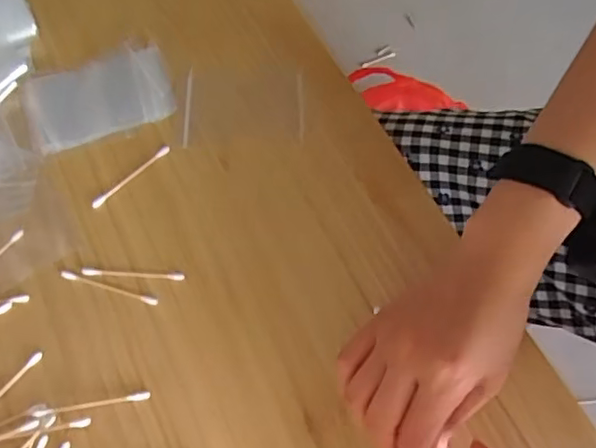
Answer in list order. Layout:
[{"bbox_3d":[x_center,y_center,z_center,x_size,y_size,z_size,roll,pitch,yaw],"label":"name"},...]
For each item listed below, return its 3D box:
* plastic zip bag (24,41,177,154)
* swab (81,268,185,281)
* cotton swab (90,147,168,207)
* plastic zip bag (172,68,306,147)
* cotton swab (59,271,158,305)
[{"bbox_3d":[-0.161,-0.106,0.474,0.111,0.010,0.077,-19,65,-9],"label":"plastic zip bag"},{"bbox_3d":[-0.117,0.035,0.413,0.072,0.004,0.006,3,64,2],"label":"swab"},{"bbox_3d":[-0.127,-0.037,0.446,0.072,0.004,0.008,-42,70,-18],"label":"cotton swab"},{"bbox_3d":[-0.047,-0.098,0.479,0.100,0.004,0.073,-1,64,0],"label":"plastic zip bag"},{"bbox_3d":[-0.132,0.044,0.407,0.073,0.004,0.006,16,65,8],"label":"cotton swab"}]

